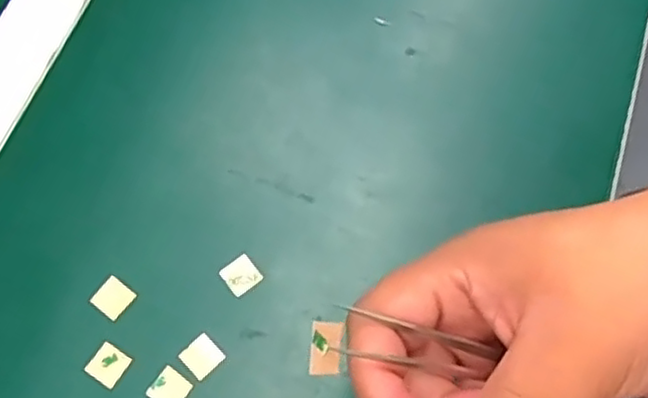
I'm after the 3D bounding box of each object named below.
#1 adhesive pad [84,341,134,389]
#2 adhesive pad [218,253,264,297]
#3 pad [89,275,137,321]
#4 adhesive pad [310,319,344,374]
[{"bbox_3d":[-0.097,0.074,0.302,0.016,0.004,0.016,29,71,13],"label":"adhesive pad"},{"bbox_3d":[-0.039,0.035,0.317,0.016,0.004,0.016,-39,72,-13],"label":"adhesive pad"},{"bbox_3d":[-0.098,0.046,0.313,0.015,0.004,0.016,35,73,15],"label":"pad"},{"bbox_3d":[0.001,0.045,0.204,0.012,0.004,0.016,11,73,-35],"label":"adhesive pad"}]

